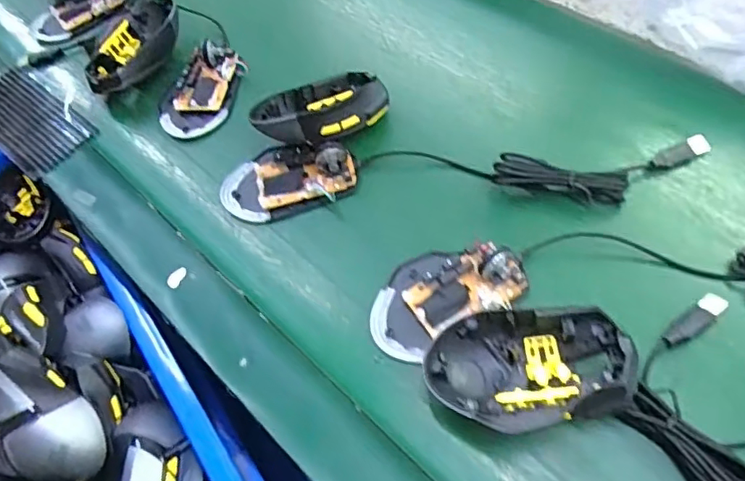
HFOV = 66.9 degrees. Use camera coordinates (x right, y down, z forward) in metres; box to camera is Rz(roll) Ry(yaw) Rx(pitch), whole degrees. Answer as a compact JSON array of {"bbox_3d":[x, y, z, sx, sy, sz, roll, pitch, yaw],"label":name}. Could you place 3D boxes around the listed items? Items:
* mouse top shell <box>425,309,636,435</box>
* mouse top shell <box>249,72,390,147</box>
[{"bbox_3d":[0.092,0.080,0.339,0.112,0.049,0.072,2,56,2],"label":"mouse top shell"},{"bbox_3d":[-0.046,-0.112,0.474,0.110,0.049,0.068,-27,60,-17],"label":"mouse top shell"}]

